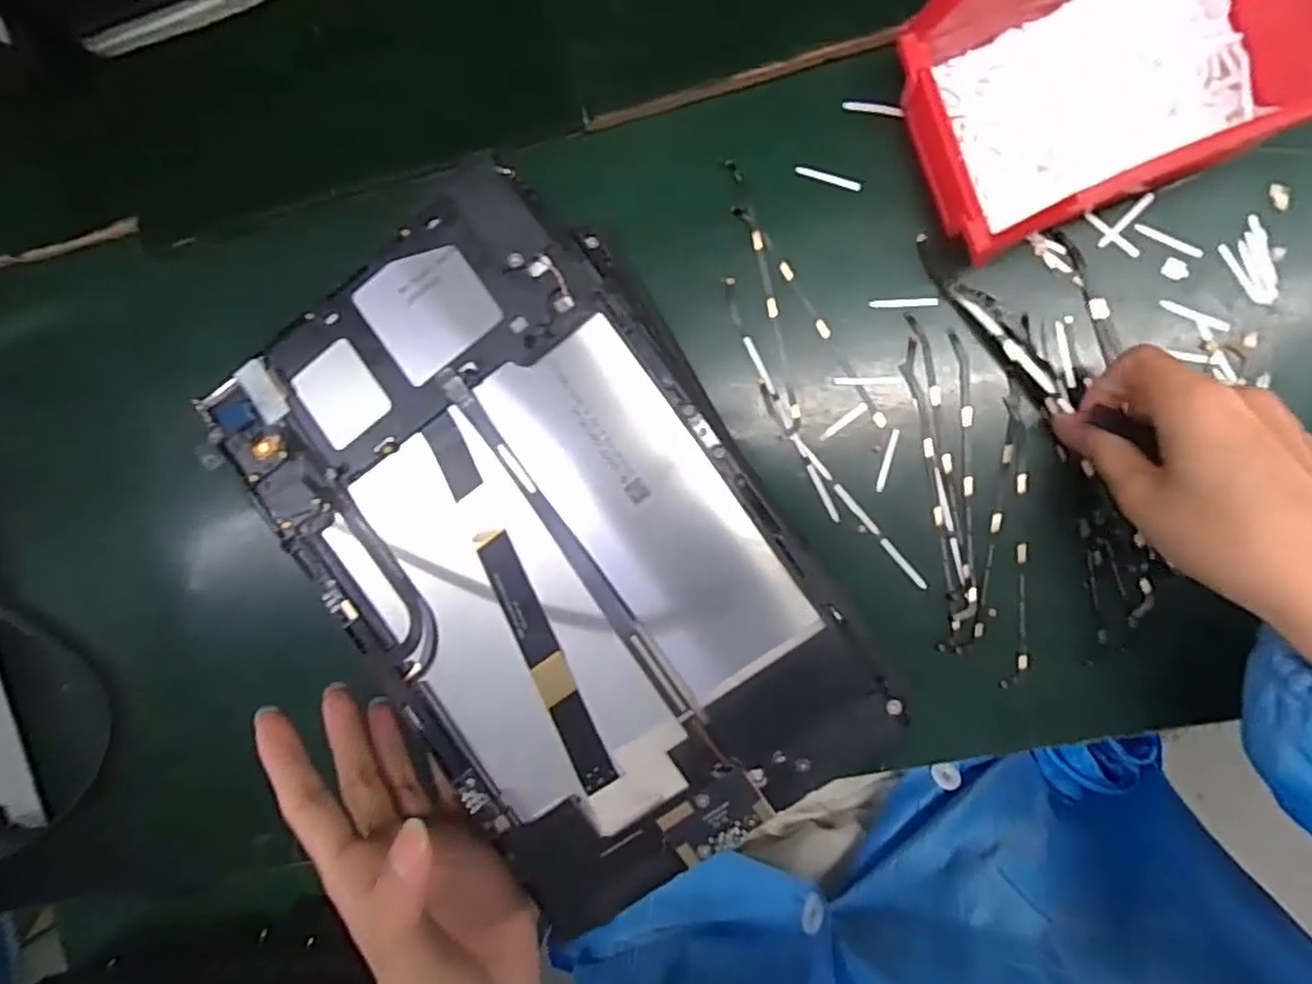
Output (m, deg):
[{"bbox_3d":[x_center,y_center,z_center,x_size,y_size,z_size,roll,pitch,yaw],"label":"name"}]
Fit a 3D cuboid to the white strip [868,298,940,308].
[{"bbox_3d":[0.122,-0.093,0.339,0.032,0.004,0.004,0,93,8],"label":"white strip"}]

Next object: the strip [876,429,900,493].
[{"bbox_3d":[0.116,-0.016,0.344,0.004,0.004,0.032,15,95,7],"label":"strip"}]

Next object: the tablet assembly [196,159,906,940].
[{"bbox_3d":[-0.040,0.021,0.243,0.151,0.010,0.233,-35,88,8],"label":"tablet assembly"}]

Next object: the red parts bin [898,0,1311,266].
[{"bbox_3d":[0.186,-0.176,0.292,0.139,0.072,0.112,-20,90,8],"label":"red parts bin"}]

